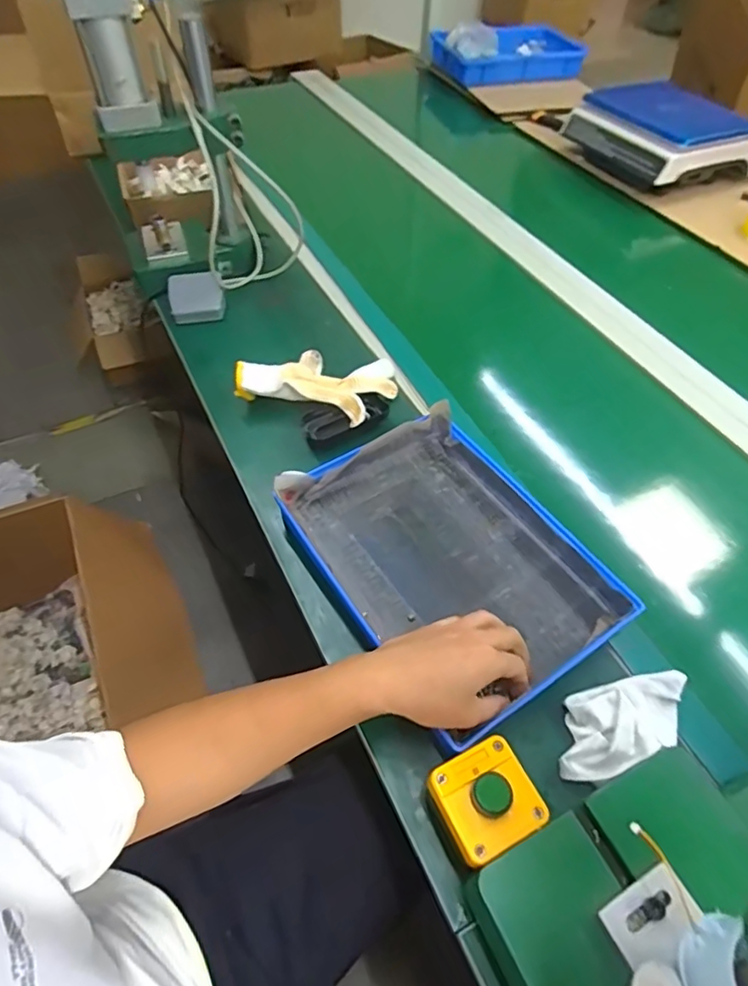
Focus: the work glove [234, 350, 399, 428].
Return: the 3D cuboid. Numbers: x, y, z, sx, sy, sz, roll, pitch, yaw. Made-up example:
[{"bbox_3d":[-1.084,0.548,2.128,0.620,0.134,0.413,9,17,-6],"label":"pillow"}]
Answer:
[{"bbox_3d":[-0.069,-0.146,0.745,0.192,0.048,0.129,15,53,9],"label":"work glove"}]

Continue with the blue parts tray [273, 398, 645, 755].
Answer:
[{"bbox_3d":[0.077,0.062,0.592,0.246,0.045,0.319,-28,58,-22],"label":"blue parts tray"}]

